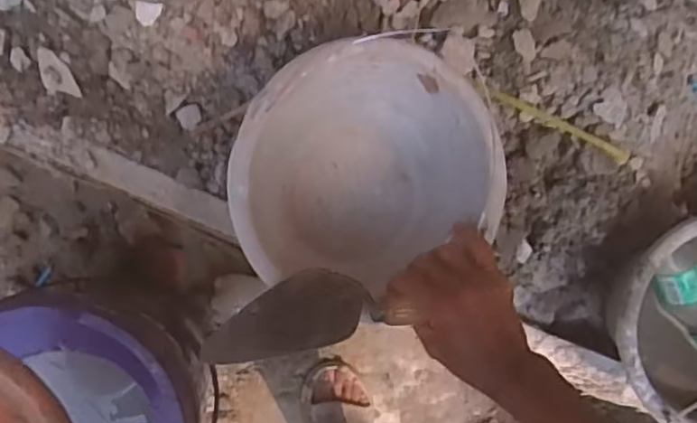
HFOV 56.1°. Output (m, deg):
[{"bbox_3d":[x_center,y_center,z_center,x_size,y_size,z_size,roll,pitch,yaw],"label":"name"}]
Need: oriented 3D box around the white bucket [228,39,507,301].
[{"bbox_3d":[0.006,-0.041,0.686,0.243,0.196,0.215,-12,89,-6],"label":"white bucket"}]

